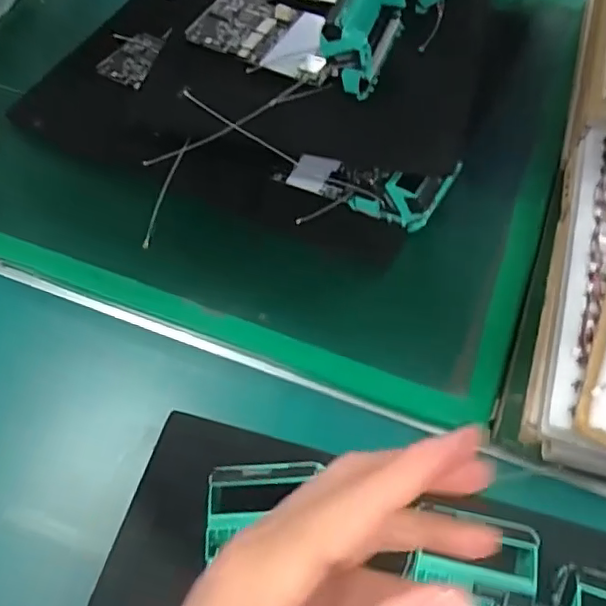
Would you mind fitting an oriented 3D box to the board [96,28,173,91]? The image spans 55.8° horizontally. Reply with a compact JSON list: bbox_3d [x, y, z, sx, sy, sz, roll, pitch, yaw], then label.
[{"bbox_3d":[-0.155,-0.227,0.518,0.045,0.012,0.074,13,63,10],"label":"board"}]

